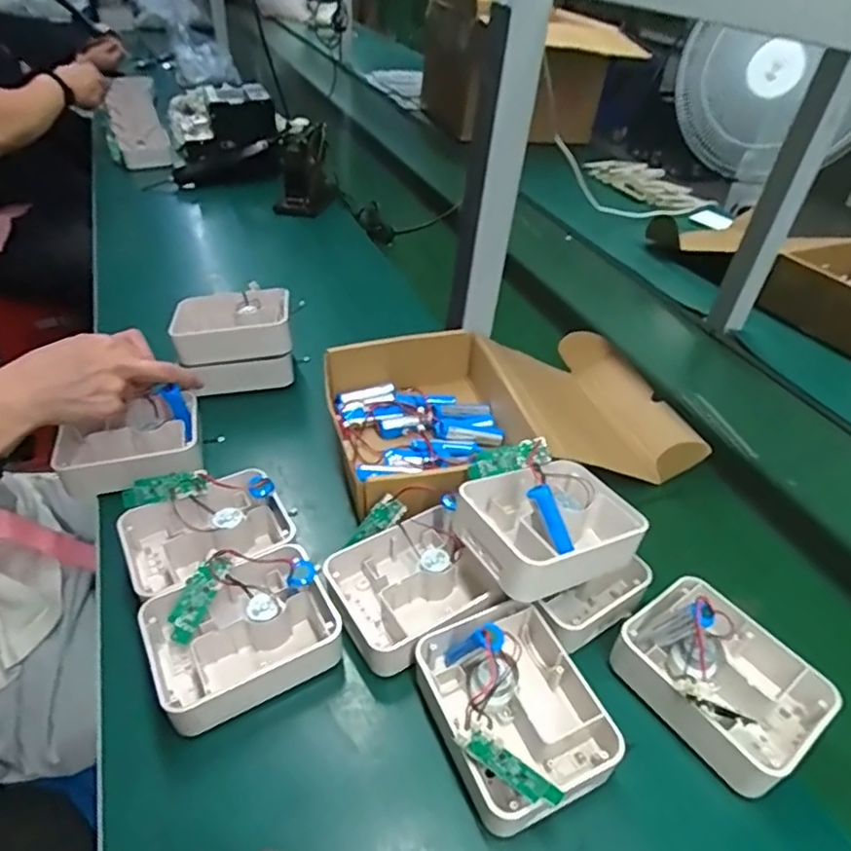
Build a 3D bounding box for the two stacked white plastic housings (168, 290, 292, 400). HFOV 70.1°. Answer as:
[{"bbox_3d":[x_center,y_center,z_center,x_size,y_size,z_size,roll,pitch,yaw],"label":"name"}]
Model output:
[{"bbox_3d":[-0.225,-0.101,0.720,0.132,0.086,0.095,-11,44,-17],"label":"two stacked white plastic housings"}]

